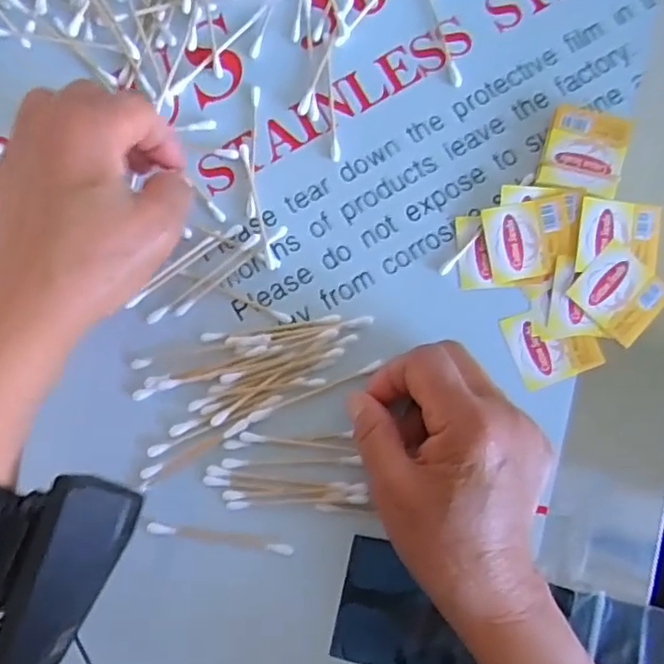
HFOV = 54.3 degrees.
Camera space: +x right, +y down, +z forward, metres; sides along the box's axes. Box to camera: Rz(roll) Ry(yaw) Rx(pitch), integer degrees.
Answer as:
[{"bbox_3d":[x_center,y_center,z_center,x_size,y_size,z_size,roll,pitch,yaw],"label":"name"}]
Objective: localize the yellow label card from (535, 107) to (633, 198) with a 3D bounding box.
[{"bbox_3d":[0.133,-0.095,0.339,0.041,0.004,0.045,15,85,4],"label":"yellow label card"}]

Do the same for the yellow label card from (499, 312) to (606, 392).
[{"bbox_3d":[0.114,0.005,0.334,0.043,0.004,0.039,-20,83,-1],"label":"yellow label card"}]

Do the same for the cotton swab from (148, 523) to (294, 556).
[{"bbox_3d":[-0.056,0.103,0.324,0.072,0.004,0.008,9,83,2],"label":"cotton swab"}]

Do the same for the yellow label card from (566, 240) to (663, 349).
[{"bbox_3d":[0.150,-0.020,0.335,0.042,0.004,0.040,43,86,6],"label":"yellow label card"}]

